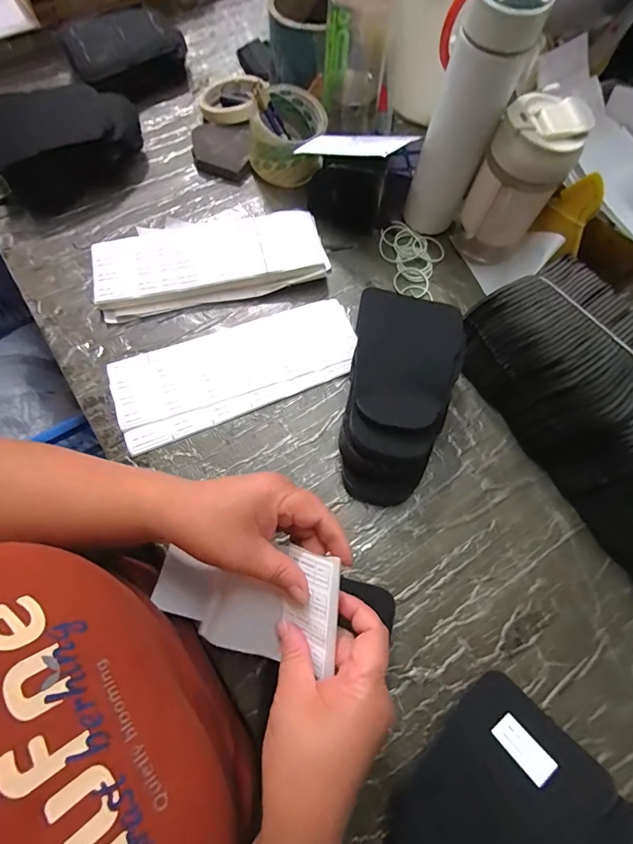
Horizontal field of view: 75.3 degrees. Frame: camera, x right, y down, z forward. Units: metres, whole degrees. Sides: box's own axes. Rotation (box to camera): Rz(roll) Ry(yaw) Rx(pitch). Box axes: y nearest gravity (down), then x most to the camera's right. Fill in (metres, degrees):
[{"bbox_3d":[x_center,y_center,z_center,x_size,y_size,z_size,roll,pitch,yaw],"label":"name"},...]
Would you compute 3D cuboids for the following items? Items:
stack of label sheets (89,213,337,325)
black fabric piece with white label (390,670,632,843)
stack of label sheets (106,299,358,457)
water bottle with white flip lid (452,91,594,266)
[{"bbox_3d":[-0.124,-0.197,0.483,0.258,0.026,0.118,-13,71,-7],"label":"stack of label sheets"},{"bbox_3d":[0.128,0.286,0.290,0.158,0.013,0.115,-47,39,-8],"label":"black fabric piece with white label"},{"bbox_3d":[-0.084,-0.061,0.448,0.263,0.011,0.104,-22,73,-9],"label":"stack of label sheets"},{"bbox_3d":[0.211,-0.251,0.447,0.081,0.155,0.074,29,72,8],"label":"water bottle with white flip lid"}]

